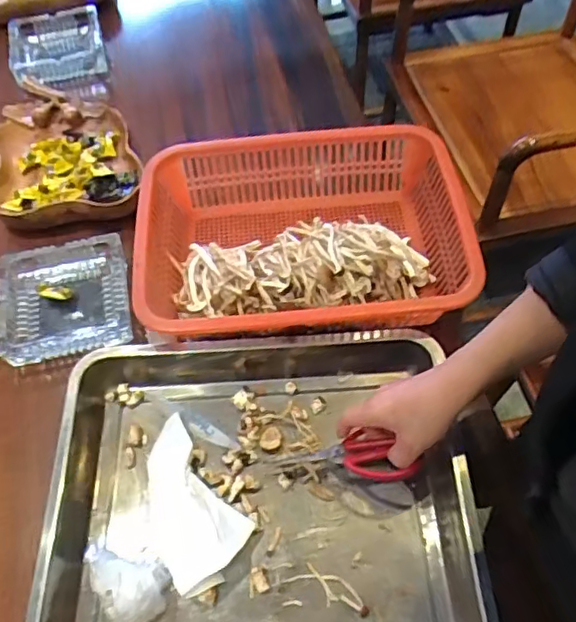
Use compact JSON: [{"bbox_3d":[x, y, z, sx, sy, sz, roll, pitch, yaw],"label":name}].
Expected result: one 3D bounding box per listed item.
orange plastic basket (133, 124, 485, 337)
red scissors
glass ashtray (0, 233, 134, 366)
[{"bbox_3d":[0.014,-0.082,0.734,0.372,0.104,0.281,-6,56,-2],"label":"orange plastic basket"},{"bbox_3d":[0.054,0.142,0.603,0.161,0.024,0.059,-7,52,27],"label":"red scissors"},{"bbox_3d":[-0.271,-0.013,0.741,0.152,0.042,0.149,-13,57,-7],"label":"glass ashtray"}]

